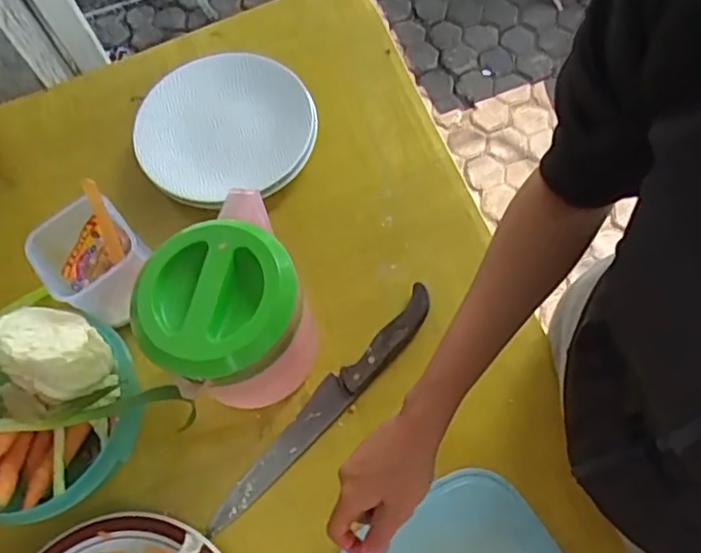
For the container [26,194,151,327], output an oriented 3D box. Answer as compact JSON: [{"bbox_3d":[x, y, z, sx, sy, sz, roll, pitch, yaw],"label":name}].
[{"bbox_3d":[-0.248,-0.002,0.661,0.096,0.130,0.093,-40,68,-12],"label":"container"}]

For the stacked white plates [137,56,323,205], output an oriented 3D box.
[{"bbox_3d":[-0.142,-0.176,0.732,0.196,0.026,0.199,-2,65,5],"label":"stacked white plates"}]

